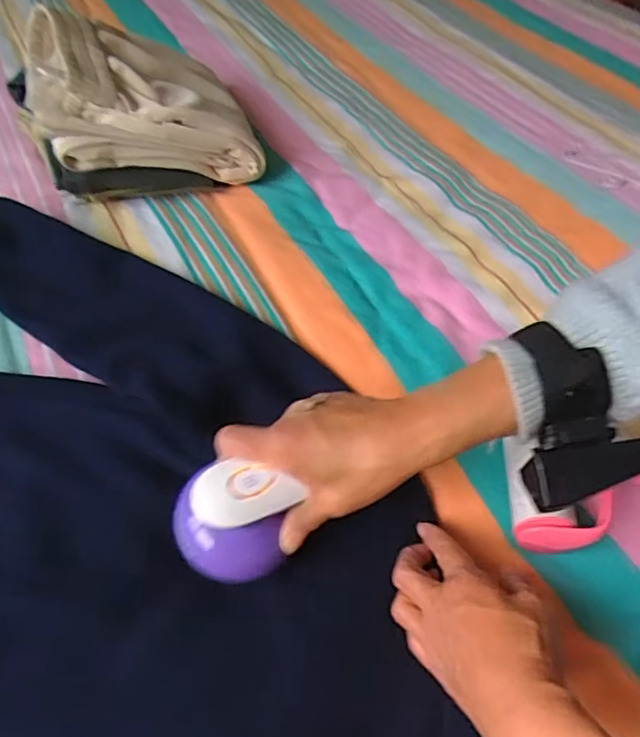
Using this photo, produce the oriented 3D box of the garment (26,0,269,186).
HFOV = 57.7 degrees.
[{"bbox_3d":[-0.200,-0.297,0.642,0.220,0.121,0.186,-17,53,-18],"label":"garment"}]

